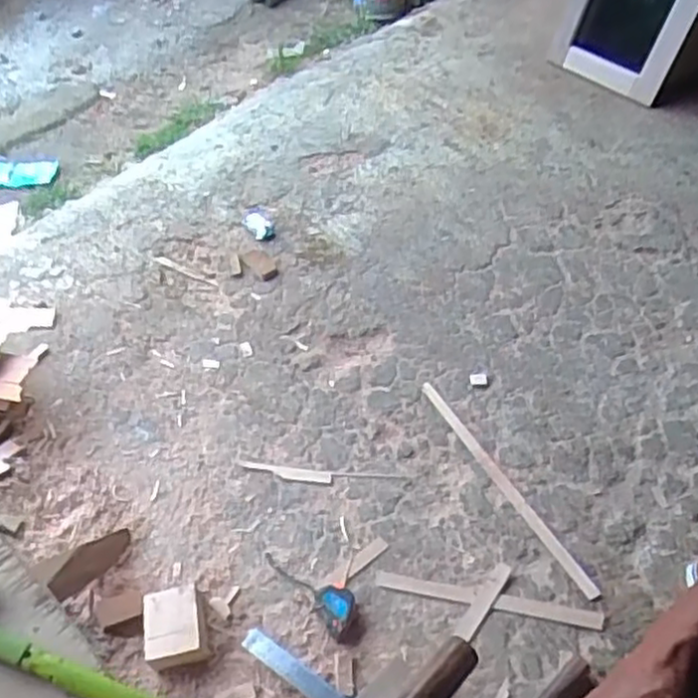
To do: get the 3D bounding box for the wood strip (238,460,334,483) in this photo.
[{"bbox_3d":[-0.136,0.257,1.509,0.198,0.004,0.028,8,53,2],"label":"wood strip"}]

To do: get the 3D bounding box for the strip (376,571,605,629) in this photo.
[{"bbox_3d":[0.259,0.465,1.345,0.416,0.008,0.032,8,50,8],"label":"strip"}]

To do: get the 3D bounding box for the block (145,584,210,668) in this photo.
[{"bbox_3d":[-0.309,0.483,1.267,0.104,0.060,0.127,-14,51,-11],"label":"block"}]

